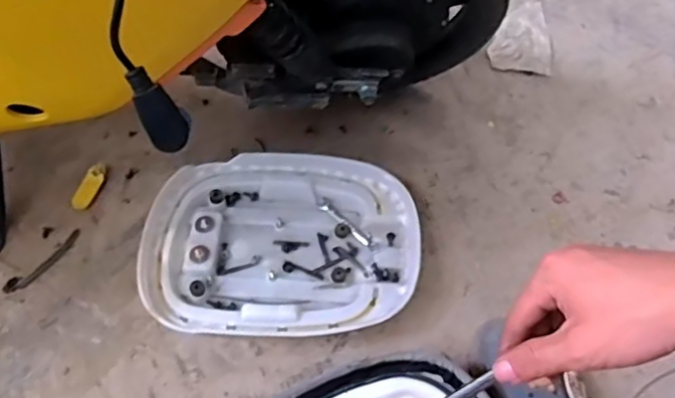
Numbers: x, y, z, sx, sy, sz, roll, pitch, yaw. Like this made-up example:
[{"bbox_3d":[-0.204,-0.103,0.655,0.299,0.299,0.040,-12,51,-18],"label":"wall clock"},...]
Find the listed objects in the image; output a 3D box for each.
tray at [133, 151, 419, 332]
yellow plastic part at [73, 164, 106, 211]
[{"bbox_3d":[-0.077,0.056,0.847,0.365,0.040,0.267,2,59,1],"label":"tray"},{"bbox_3d":[-0.360,-0.017,0.912,0.028,0.008,0.074,11,59,7],"label":"yellow plastic part"}]

